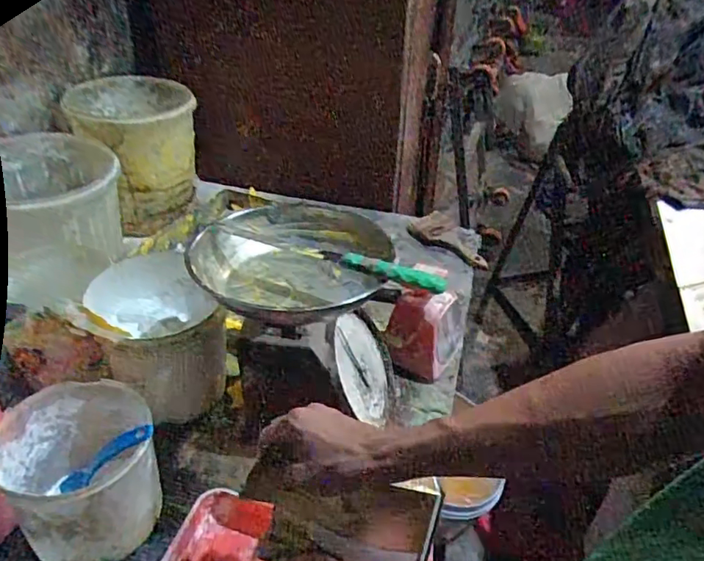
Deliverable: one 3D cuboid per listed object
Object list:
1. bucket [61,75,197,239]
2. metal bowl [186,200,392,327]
[{"bbox_3d":[-0.470,-0.281,1.198,0.238,0.257,0.269,-7,37,-13],"label":"bucket"},{"bbox_3d":[-0.076,-0.037,0.719,0.255,0.073,0.255,2,36,-1],"label":"metal bowl"}]

